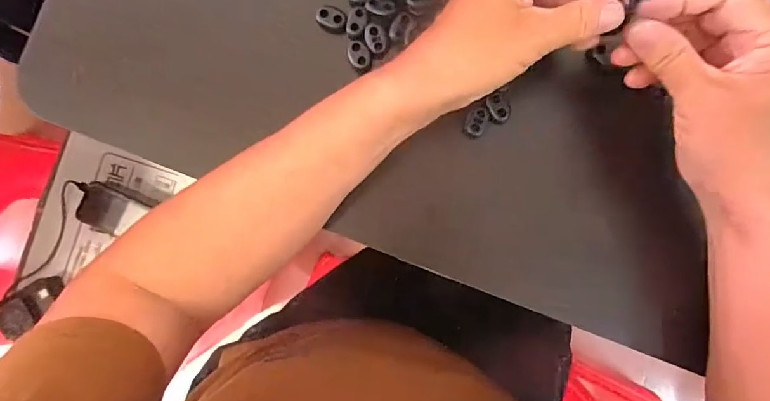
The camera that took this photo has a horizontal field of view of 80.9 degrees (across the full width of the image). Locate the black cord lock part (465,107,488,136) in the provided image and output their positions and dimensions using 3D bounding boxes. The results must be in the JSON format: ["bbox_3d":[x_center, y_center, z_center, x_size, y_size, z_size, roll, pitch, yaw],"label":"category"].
[{"bbox_3d":[0.063,-0.054,0.308,0.012,0.005,0.019,21,89,2],"label":"black cord lock part"}]

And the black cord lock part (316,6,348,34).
[{"bbox_3d":[-0.036,-0.126,0.315,0.022,0.008,0.015,28,89,2],"label":"black cord lock part"}]

